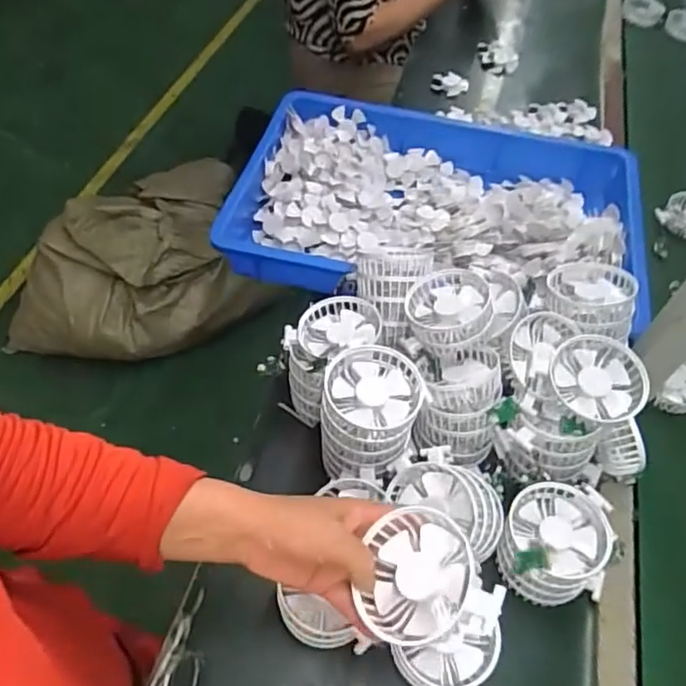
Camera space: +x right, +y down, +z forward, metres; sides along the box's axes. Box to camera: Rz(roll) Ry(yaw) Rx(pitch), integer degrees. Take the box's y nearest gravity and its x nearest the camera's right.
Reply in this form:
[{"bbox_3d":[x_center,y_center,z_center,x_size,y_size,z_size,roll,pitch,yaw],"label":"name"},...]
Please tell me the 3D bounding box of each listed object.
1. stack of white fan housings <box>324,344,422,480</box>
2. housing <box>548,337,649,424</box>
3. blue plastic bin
[{"bbox_3d":[0.024,0.076,0.565,0.089,0.113,0.100,18,56,8],"label":"stack of white fan housings"},{"bbox_3d":[0.248,0.037,0.563,0.084,0.032,0.081,28,71,19],"label":"housing"},{"bbox_3d":[0.131,-0.212,0.843,0.566,0.088,0.378,11,55,3],"label":"blue plastic bin"}]

